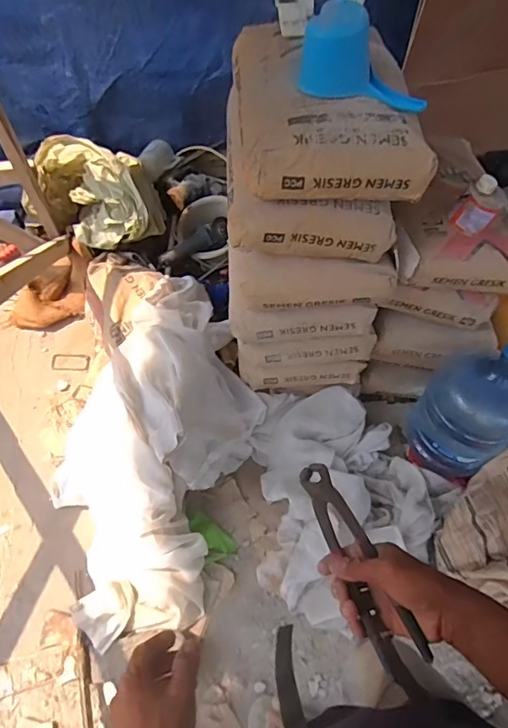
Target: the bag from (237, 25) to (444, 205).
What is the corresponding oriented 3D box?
[{"bbox_3d":[0.148,-0.562,1.031,0.366,0.138,0.487,-2,56,-6],"label":"bag"}]

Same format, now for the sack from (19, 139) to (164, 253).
[{"bbox_3d":[-0.511,-0.591,1.606,0.439,0.273,0.280,22,57,10],"label":"sack"}]

